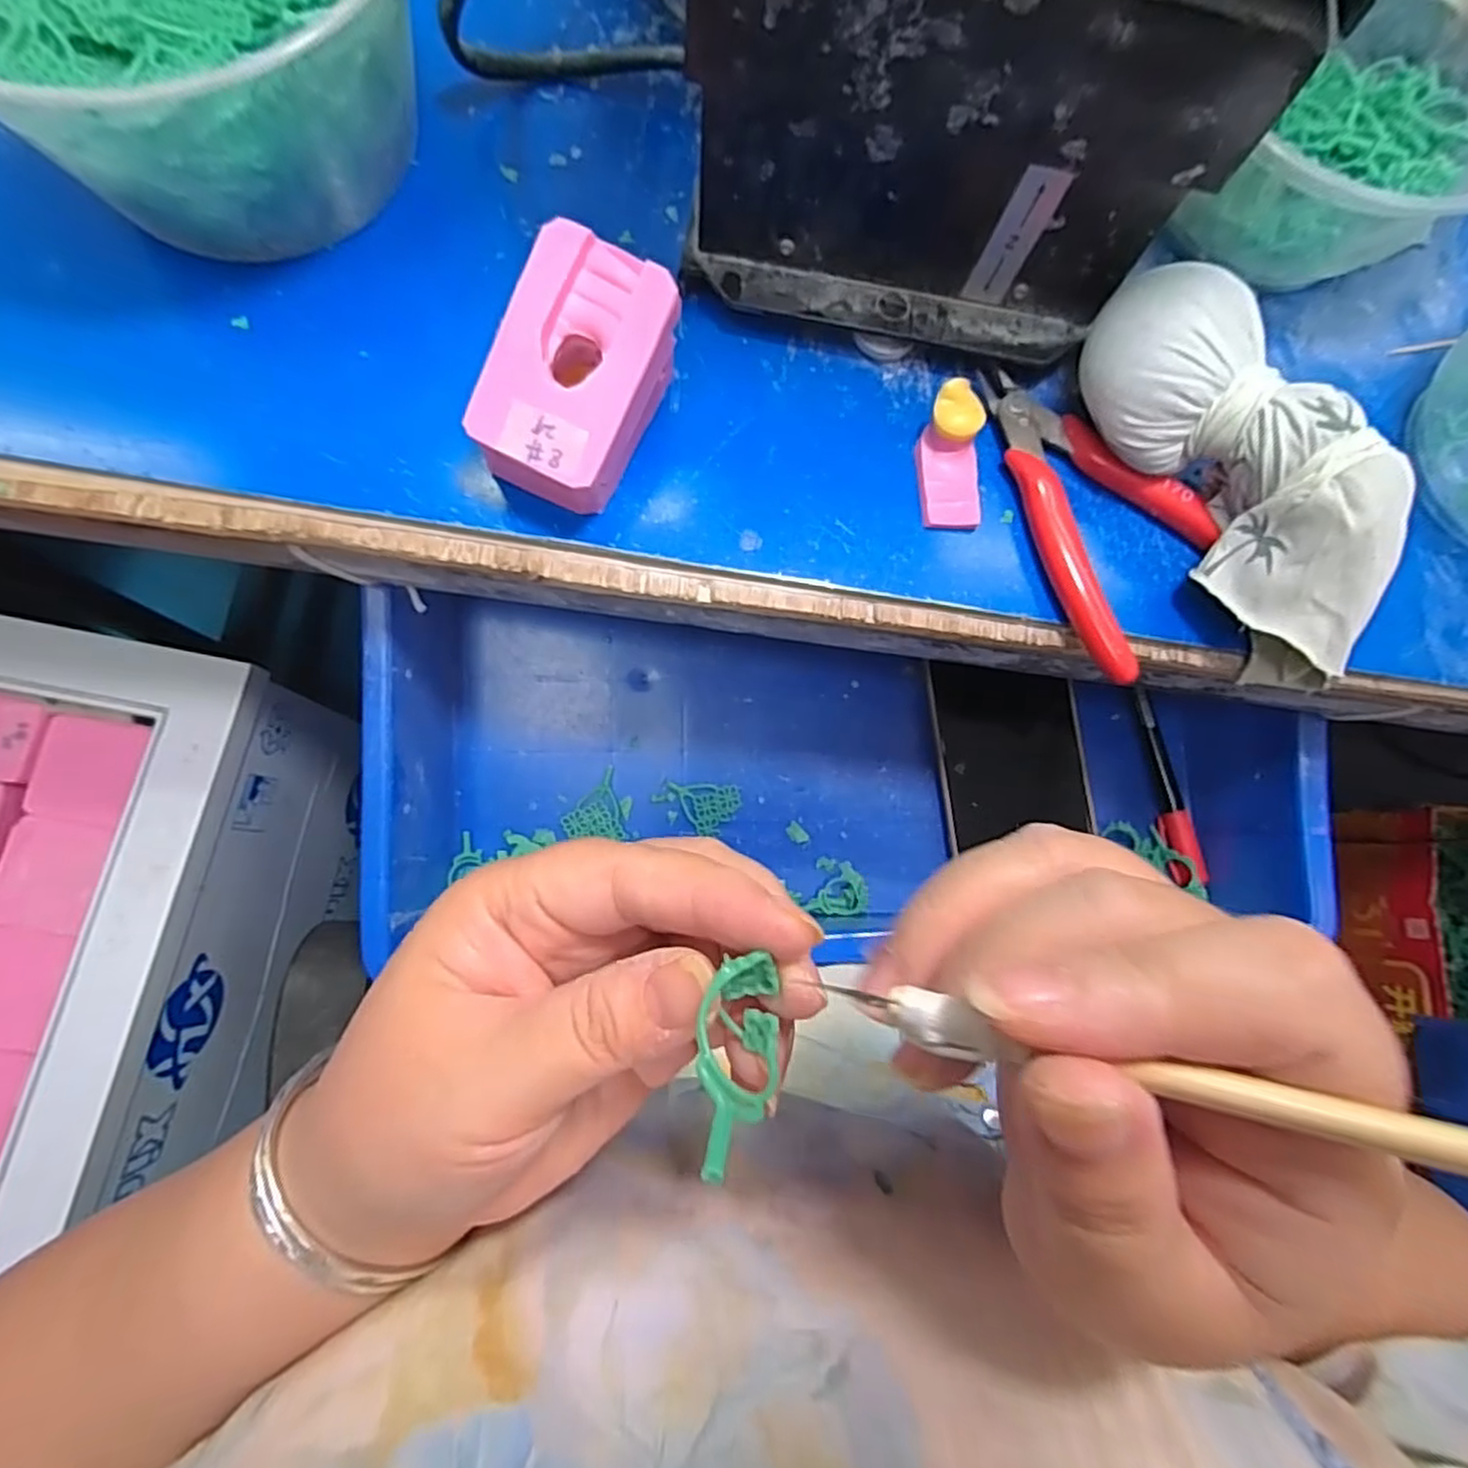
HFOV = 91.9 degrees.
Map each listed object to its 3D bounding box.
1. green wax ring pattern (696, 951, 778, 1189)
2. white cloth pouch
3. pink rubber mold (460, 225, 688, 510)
[{"bbox_3d":[-0.001,0.055,0.122,0.011,0.035,0.024,-25,85,23],"label":"green wax ring pattern"},{"bbox_3d":[0.171,-0.087,0.241,0.052,0.050,0.145,-33,84,-9],"label":"white cloth pouch"},{"bbox_3d":[-0.051,-0.111,0.234,0.052,0.050,0.071,27,79,1],"label":"pink rubber mold"}]

